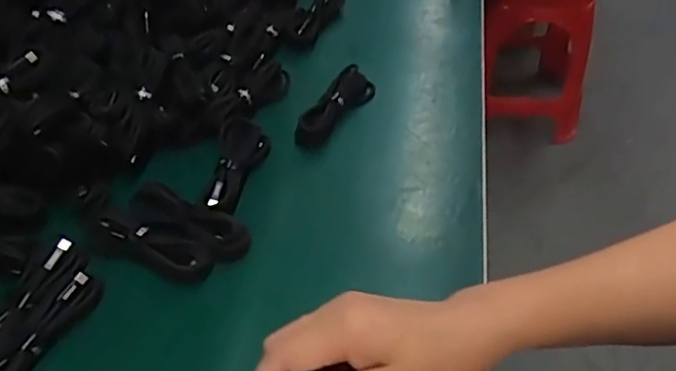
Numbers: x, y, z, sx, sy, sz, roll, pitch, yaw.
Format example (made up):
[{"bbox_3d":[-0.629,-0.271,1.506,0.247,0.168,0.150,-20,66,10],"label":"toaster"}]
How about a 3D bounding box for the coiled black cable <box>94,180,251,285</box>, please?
[{"bbox_3d":[-0.129,0.039,0.445,0.117,0.031,0.060,18,50,20],"label":"coiled black cable"}]

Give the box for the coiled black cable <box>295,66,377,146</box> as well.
[{"bbox_3d":[-0.002,-0.081,0.547,0.031,0.025,0.106,26,53,25],"label":"coiled black cable"}]

